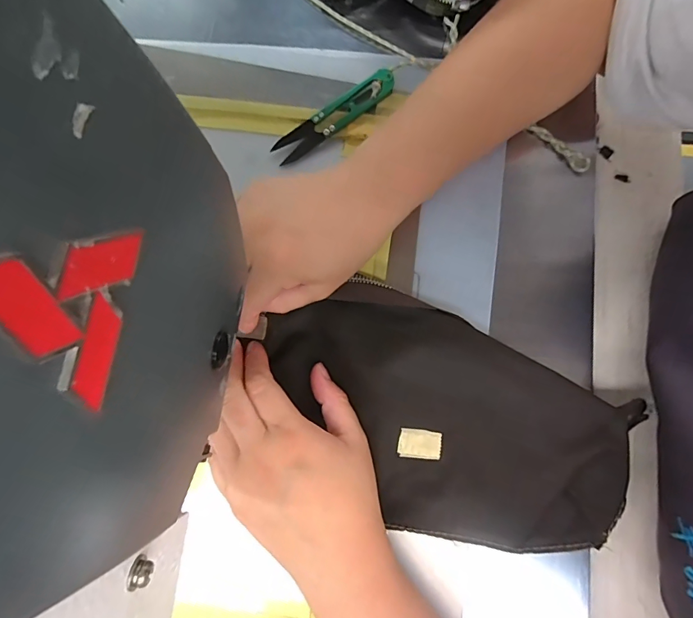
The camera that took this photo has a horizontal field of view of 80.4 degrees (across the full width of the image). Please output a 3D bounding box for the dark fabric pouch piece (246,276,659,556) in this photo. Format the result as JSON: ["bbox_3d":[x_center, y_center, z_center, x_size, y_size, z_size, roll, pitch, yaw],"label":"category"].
[{"bbox_3d":[0.054,0.068,0.254,0.230,0.029,0.120,26,79,7],"label":"dark fabric pouch piece"}]

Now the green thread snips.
[{"bbox_3d":[-0.010,-0.146,0.309,0.102,0.012,0.022,-36,79,-6],"label":"green thread snips"}]

